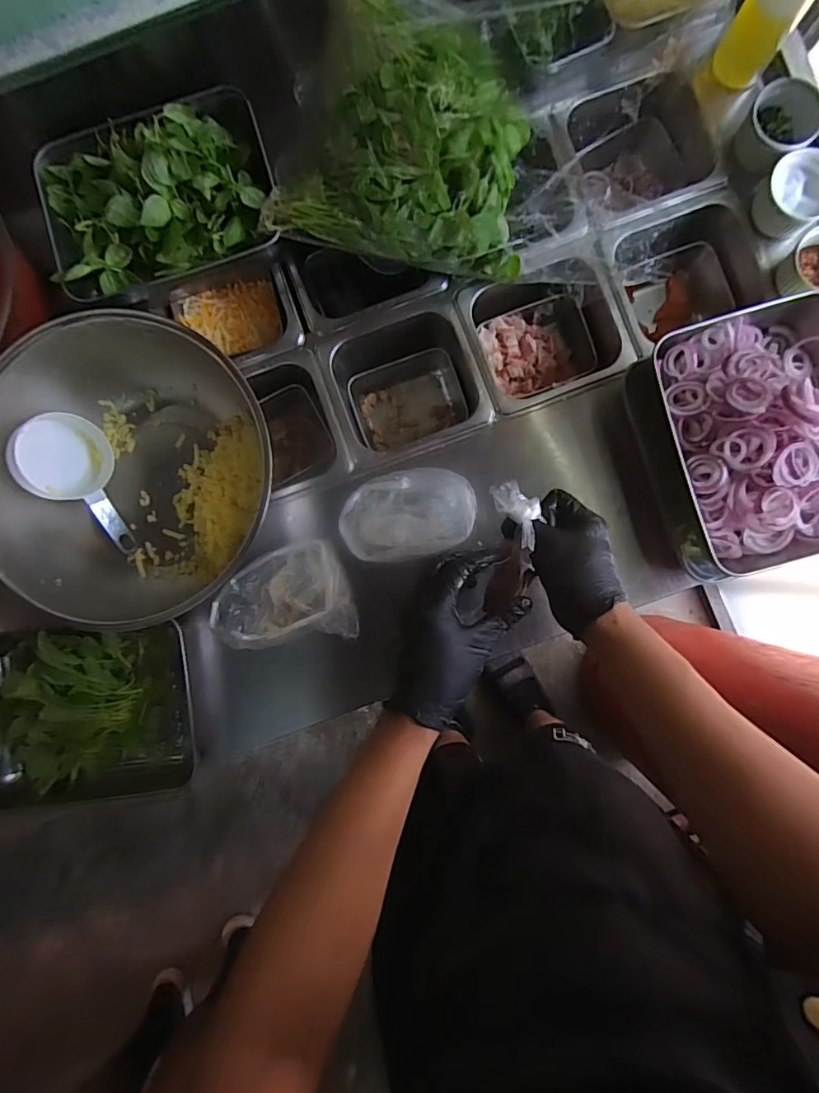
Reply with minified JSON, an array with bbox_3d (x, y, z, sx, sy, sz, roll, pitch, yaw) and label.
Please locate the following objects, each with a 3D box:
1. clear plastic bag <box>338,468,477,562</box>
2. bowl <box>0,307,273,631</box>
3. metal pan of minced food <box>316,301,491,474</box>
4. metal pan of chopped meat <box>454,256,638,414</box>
[{"bbox_3d":[-0.003,-0.036,0.582,0.151,0.035,0.098,-16,89,1],"label":"clear plastic bag"},{"bbox_3d":[-0.293,-0.072,0.548,0.285,0.106,0.301,0,90,2],"label":"bowl"},{"bbox_3d":[-0.007,-0.195,0.665,0.176,0.127,0.166,-20,89,1],"label":"metal pan of minced food"},{"bbox_3d":[0.158,-0.251,0.638,0.166,0.106,0.152,-21,89,1],"label":"metal pan of chopped meat"}]

